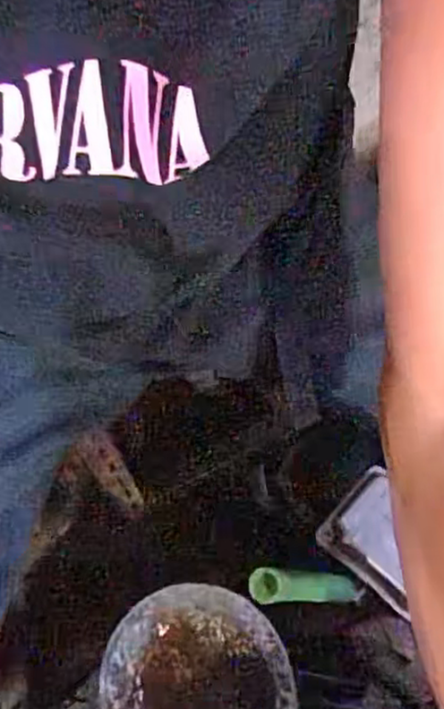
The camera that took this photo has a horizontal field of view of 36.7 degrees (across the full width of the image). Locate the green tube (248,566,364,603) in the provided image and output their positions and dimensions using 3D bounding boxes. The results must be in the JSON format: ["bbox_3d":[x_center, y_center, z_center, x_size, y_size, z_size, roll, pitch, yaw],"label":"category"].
[{"bbox_3d":[0.054,0.143,0.411,0.021,0.106,0.019,-11,66,33],"label":"green tube"}]

